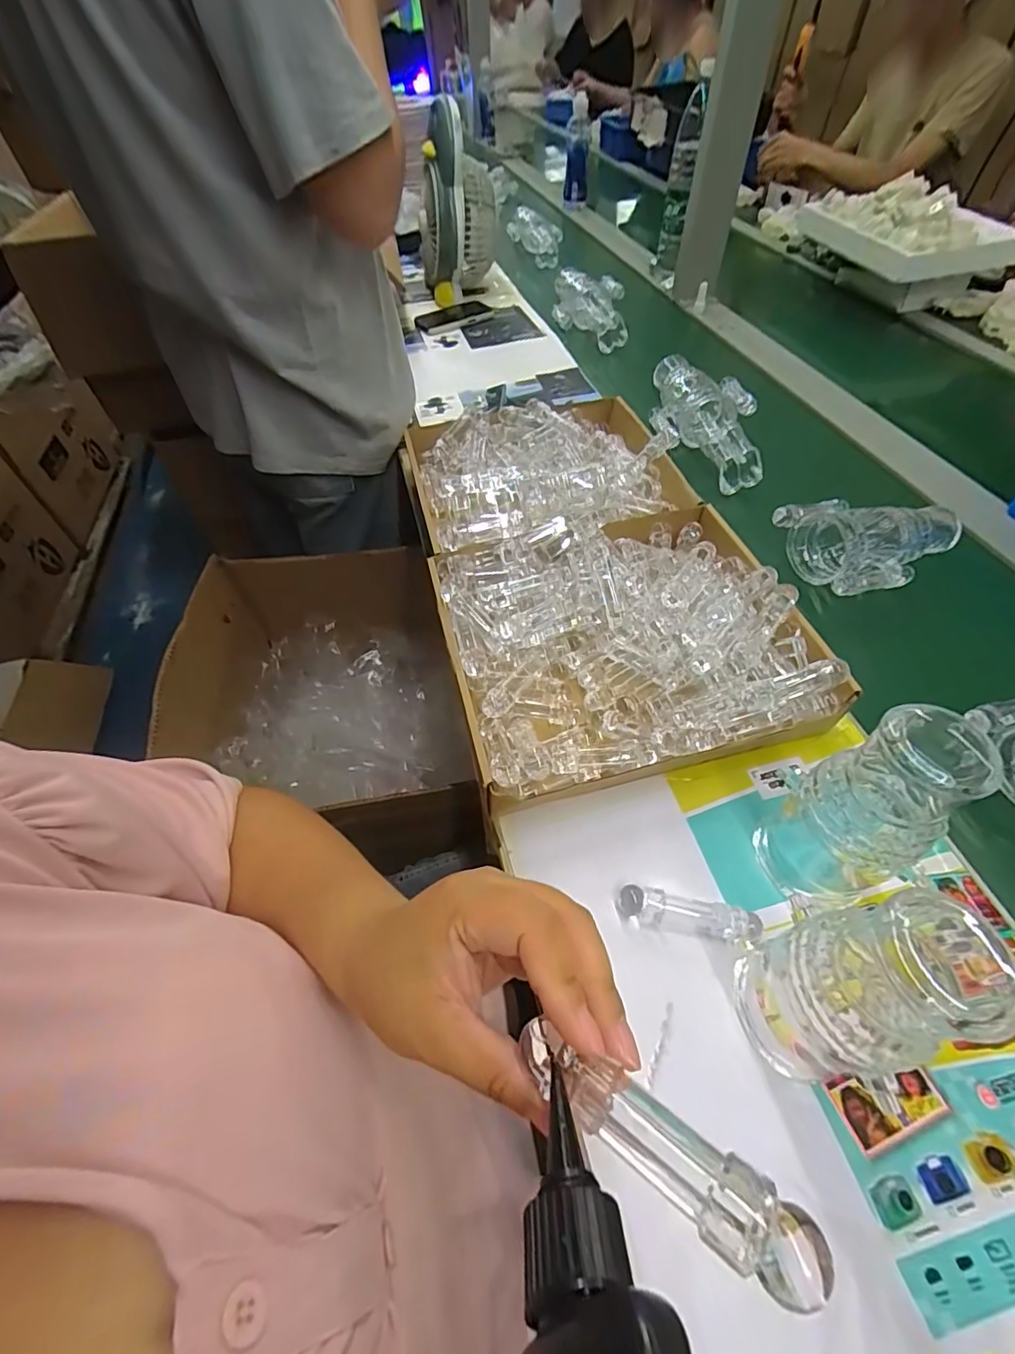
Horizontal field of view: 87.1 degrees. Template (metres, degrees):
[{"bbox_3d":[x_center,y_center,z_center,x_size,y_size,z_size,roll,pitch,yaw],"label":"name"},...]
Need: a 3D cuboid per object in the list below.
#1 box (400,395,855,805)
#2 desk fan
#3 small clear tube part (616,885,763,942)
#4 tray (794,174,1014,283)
[{"bbox_3d":[0.075,-0.143,0.575,0.311,0.086,0.540,-12,53,-6],"label":"box"},{"bbox_3d":[-0.106,-0.937,1.066,0.149,0.267,0.286,-8,53,-3],"label":"desk fan"},{"bbox_3d":[0.126,0.168,0.378,0.093,0.021,0.020,8,54,10],"label":"small clear tube part"},{"bbox_3d":[0.753,-0.869,1.033,0.259,0.076,0.362,-17,54,-10],"label":"tray"}]

